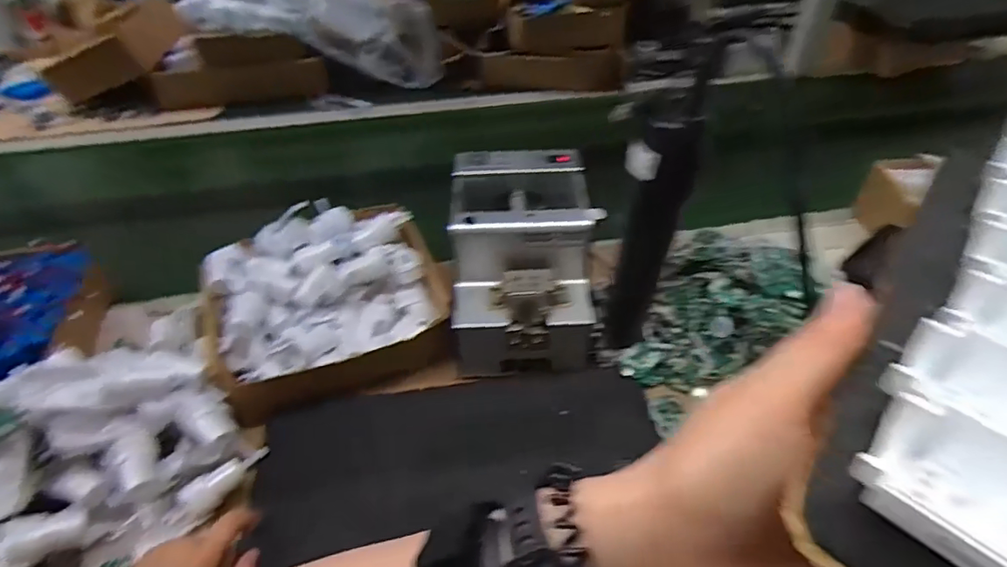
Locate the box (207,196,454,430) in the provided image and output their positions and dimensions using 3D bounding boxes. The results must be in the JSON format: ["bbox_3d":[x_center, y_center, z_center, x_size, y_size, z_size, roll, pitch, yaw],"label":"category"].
[{"bbox_3d":[-0.177,0.011,0.540,0.224,0.078,0.199,-24,48,-22],"label":"box"}]

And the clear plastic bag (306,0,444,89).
[{"bbox_3d":[-0.219,-0.419,0.915,0.211,0.140,0.123,-7,44,-6],"label":"clear plastic bag"}]

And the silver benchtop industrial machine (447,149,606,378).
[{"bbox_3d":[0.017,-0.027,0.522,0.125,0.128,0.171,-2,44,-1],"label":"silver benchtop industrial machine"}]

